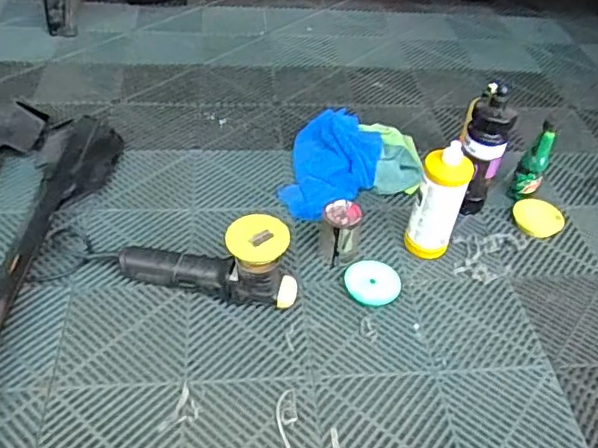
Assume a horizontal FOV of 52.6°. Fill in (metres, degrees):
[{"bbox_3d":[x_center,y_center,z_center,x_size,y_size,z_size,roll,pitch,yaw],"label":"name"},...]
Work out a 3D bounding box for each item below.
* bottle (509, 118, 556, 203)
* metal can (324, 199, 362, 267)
[{"bbox_3d":[0.483,-0.121,1.243,0.057,0.168,0.057,23,47,17],"label":"bottle"},{"bbox_3d":[0.079,0.016,1.117,0.069,0.102,0.073,3,44,-3],"label":"metal can"}]

